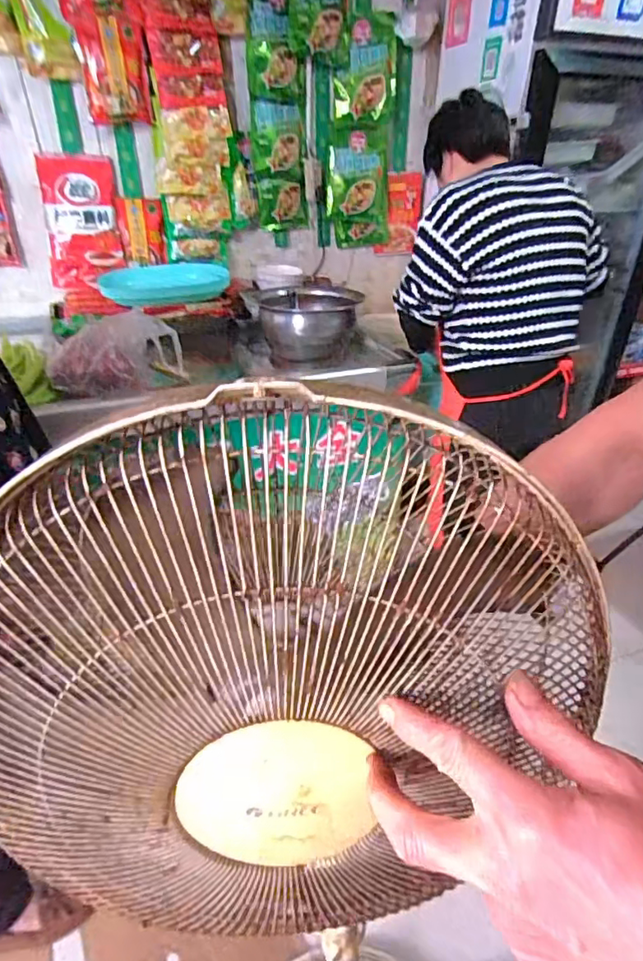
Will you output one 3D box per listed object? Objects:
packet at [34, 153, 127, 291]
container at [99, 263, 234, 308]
[{"bbox_3d":[-0.689,-0.735,1.571,0.198,0.347,0.025,-4,29,-12],"label":"packet"},{"bbox_3d":[-0.447,-0.579,1.598,0.411,0.063,0.260,-25,38,-38],"label":"container"}]

